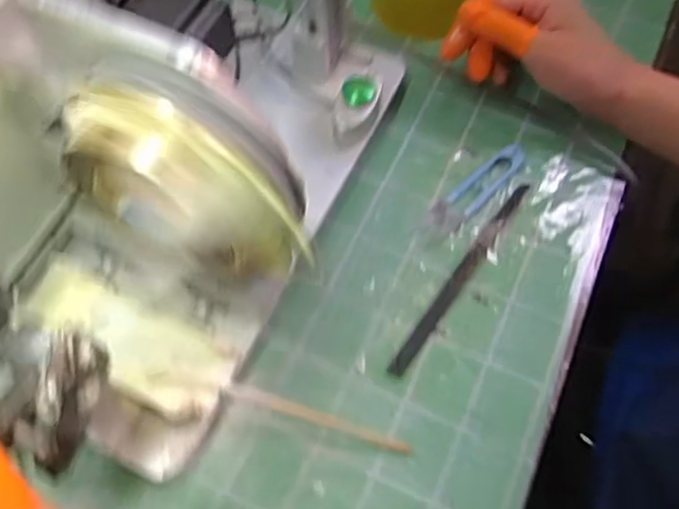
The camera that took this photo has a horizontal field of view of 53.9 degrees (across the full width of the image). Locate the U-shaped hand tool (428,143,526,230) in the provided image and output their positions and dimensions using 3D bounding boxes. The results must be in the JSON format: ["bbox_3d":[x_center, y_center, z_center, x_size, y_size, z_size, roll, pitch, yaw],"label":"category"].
[{"bbox_3d":[0.102,-0.049,0.486,0.090,0.013,0.024,-36,68,-17],"label":"U-shaped hand tool"}]

